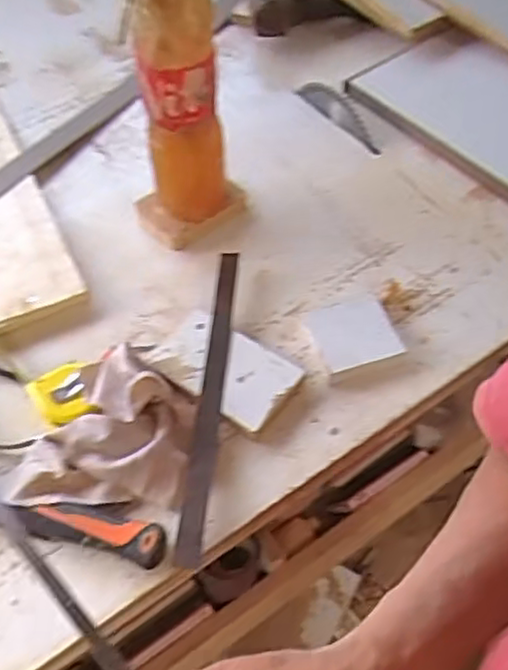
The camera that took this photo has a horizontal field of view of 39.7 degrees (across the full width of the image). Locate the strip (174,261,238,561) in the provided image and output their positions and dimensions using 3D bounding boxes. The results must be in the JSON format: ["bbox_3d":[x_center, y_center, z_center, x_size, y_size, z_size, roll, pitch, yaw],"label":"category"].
[{"bbox_3d":[-0.039,0.047,0.658,0.021,0.011,0.334,2,53,5],"label":"strip"}]

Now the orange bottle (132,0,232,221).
[{"bbox_3d":[-0.073,-0.243,0.701,0.079,0.323,0.082,-11,53,-5],"label":"orange bottle"}]

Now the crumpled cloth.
[{"bbox_3d":[-0.130,0.077,0.622,0.145,0.043,0.148,2,53,5],"label":"crumpled cloth"}]

